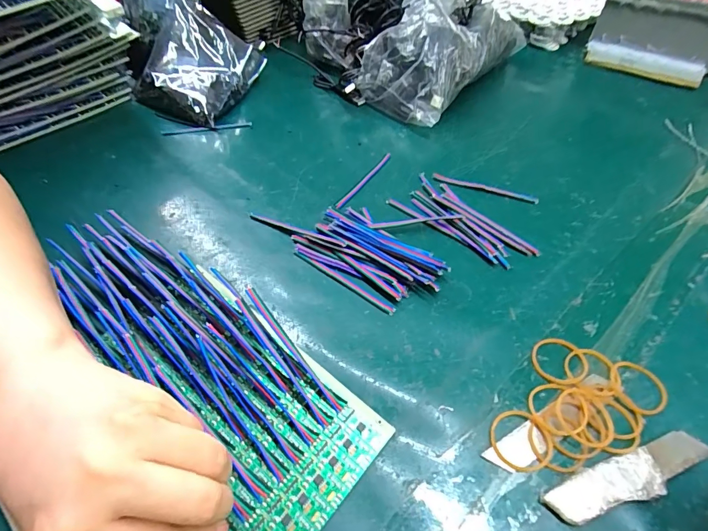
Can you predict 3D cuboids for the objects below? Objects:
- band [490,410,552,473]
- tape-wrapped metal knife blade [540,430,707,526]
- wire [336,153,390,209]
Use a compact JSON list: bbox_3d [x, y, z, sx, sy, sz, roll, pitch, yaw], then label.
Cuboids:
[{"bbox_3d":[0.096,0.099,0.223,0.034,0.004,0.033,-1,50,1],"label":"band"},{"bbox_3d":[0.149,0.114,0.209,0.102,0.006,0.021,-15,51,-10],"label":"tape-wrapped metal knife blade"},{"bbox_3d":[0.010,-0.083,0.379,0.006,0.004,0.093,26,56,22],"label":"wire"}]

